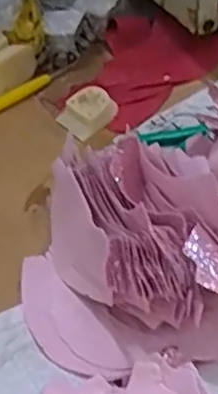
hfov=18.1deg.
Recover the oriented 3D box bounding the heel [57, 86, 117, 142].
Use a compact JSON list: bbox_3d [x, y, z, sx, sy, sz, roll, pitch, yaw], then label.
[{"bbox_3d":[-0.017,-0.069,0.552,0.042,0.024,0.036,-33,52,-25],"label":"heel"}]

